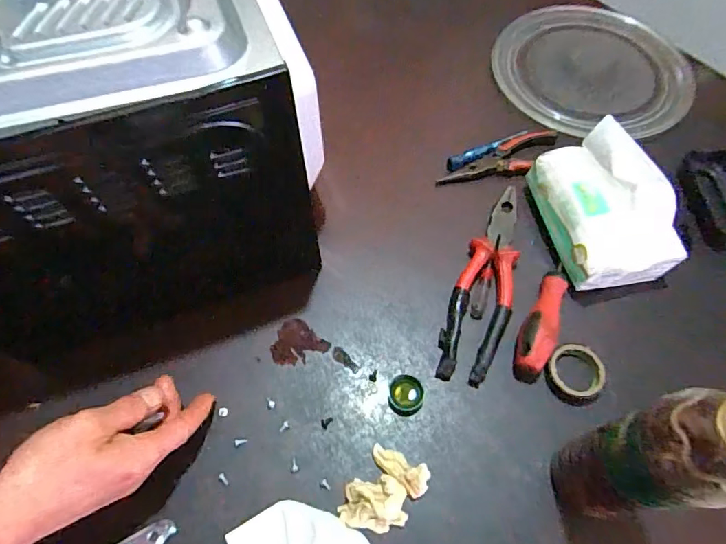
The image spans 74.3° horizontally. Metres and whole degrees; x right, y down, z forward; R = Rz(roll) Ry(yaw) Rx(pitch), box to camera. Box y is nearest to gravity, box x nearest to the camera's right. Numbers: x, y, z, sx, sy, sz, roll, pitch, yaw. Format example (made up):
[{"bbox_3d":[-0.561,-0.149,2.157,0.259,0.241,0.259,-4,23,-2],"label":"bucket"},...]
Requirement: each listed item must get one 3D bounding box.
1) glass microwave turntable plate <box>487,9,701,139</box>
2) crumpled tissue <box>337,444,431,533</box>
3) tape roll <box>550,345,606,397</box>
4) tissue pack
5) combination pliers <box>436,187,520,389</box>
[{"bbox_3d":[0.304,-0.275,0.636,0.256,0.024,0.242,-1,61,1],"label":"glass microwave turntable plate"},{"bbox_3d":[0.016,0.178,0.384,0.051,0.027,0.068,33,67,19],"label":"crumpled tissue"},{"bbox_3d":[0.192,0.091,0.434,0.045,0.017,0.047,-1,61,1],"label":"tape roll"},{"bbox_3d":[0.235,-0.065,0.472,0.098,0.092,0.145,-13,61,-5],"label":"tissue pack"},{"bbox_3d":[0.123,0.009,0.474,0.053,0.027,0.206,18,63,11],"label":"combination pliers"}]

